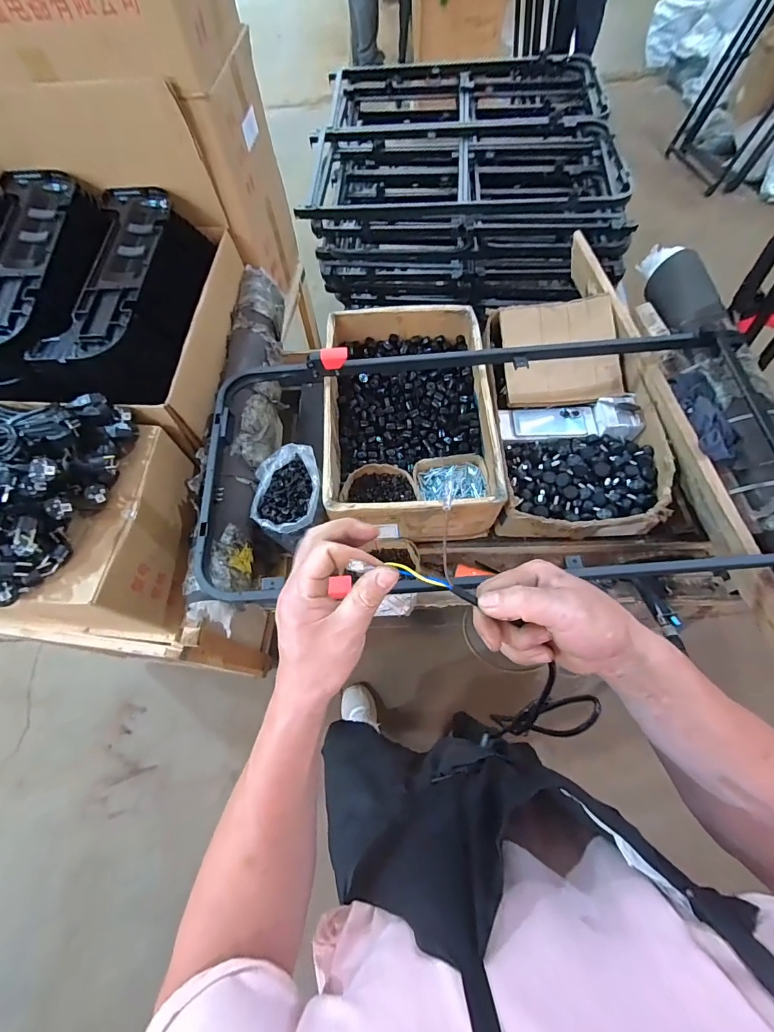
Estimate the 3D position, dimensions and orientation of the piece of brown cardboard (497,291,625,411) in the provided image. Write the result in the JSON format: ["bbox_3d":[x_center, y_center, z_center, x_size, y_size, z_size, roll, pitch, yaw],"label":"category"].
[{"bbox_3d":[0.401,-0.387,0.977,0.256,0.069,0.260,-2,66,2],"label":"piece of brown cardboard"}]

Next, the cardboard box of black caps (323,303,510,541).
[{"bbox_3d":[0.046,-0.229,0.926,0.341,0.140,0.537,-4,66,1],"label":"cardboard box of black caps"}]

